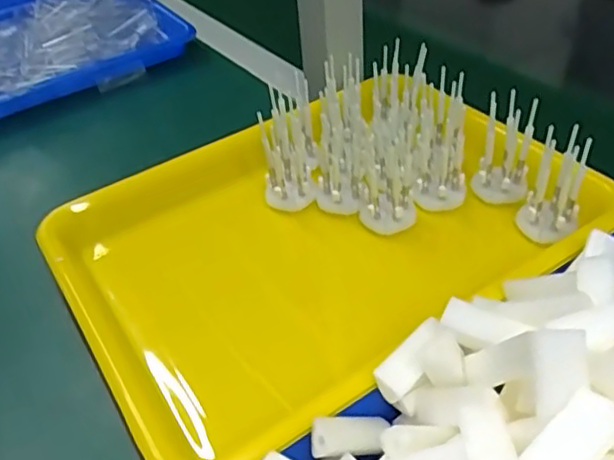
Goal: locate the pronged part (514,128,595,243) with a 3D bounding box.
[{"bbox_3d":[0.159,-0.027,0.389,0.034,0.074,0.016,19,25,25],"label":"pronged part"}]

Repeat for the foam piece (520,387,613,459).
[{"bbox_3d":[0.097,0.081,0.226,0.047,0.007,0.020,-42,52,-16],"label":"foam piece"}]

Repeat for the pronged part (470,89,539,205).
[{"bbox_3d":[0.138,-0.056,0.426,0.035,0.075,0.017,12,23,18],"label":"pronged part"}]

